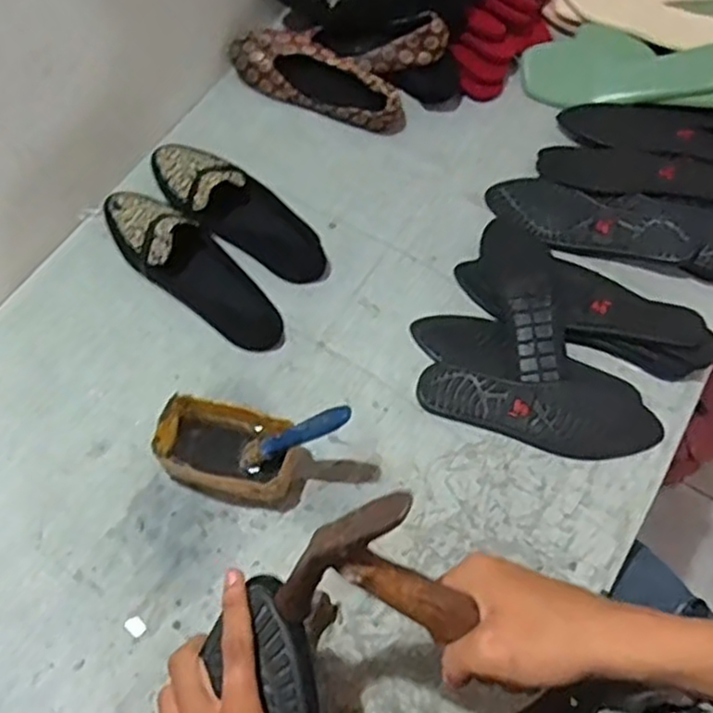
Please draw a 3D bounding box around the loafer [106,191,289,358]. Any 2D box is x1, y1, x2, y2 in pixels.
[{"bbox_3d":[-0.176,-0.103,0.779,0.253,0.057,0.081,35,68,17],"label":"loafer"}]

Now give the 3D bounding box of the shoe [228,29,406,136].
[{"bbox_3d":[-0.045,-0.344,0.894,0.229,0.049,0.069,26,65,13],"label":"shoe"}]

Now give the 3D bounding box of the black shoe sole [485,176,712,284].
[{"bbox_3d":[0.290,-0.151,0.804,0.278,0.031,0.085,12,63,6],"label":"black shoe sole"}]

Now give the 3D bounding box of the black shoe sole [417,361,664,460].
[{"bbox_3d":[0.181,0.054,0.721,0.234,0.018,0.070,8,63,4],"label":"black shoe sole"}]

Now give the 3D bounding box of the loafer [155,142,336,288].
[{"bbox_3d":[-0.136,-0.170,0.813,0.249,0.050,0.088,34,67,16],"label":"loafer"}]

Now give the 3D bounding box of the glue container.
[{"bbox_3d":[-0.116,0.092,0.679,0.133,0.061,0.073,13,63,7],"label":"glue container"}]

